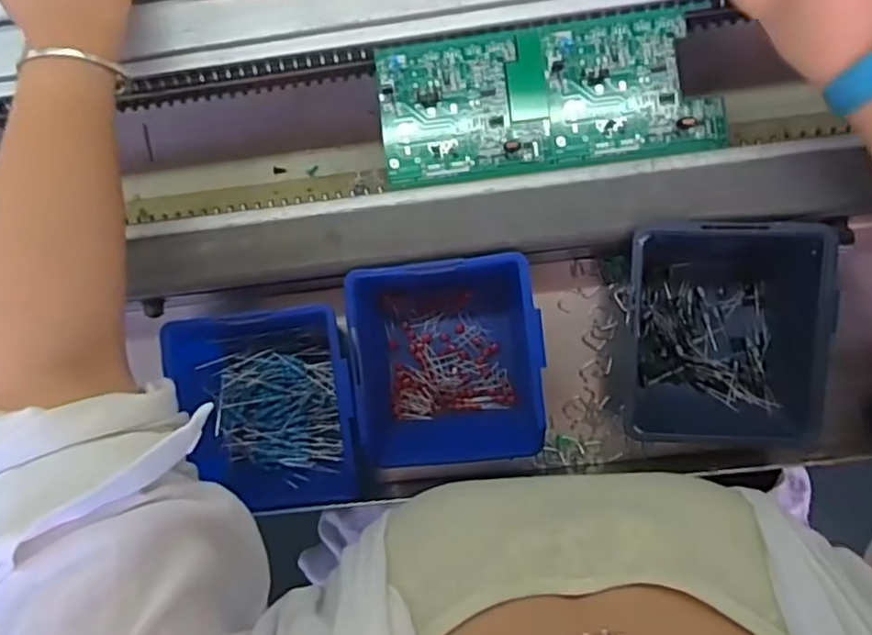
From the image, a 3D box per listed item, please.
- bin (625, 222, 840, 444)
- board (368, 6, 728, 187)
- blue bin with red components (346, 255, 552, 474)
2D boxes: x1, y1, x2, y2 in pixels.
[{"bbox_3d":[0.186,0.012,0.425,0.116,0.062,0.137,-2,88,5],"label":"bin"},{"bbox_3d":[0.071,-0.144,0.427,0.213,0.007,0.095,-6,88,5],"label":"board"},{"bbox_3d":[0.009,0.029,0.441,0.118,0.063,0.126,-6,88,5],"label":"blue bin with red components"}]

